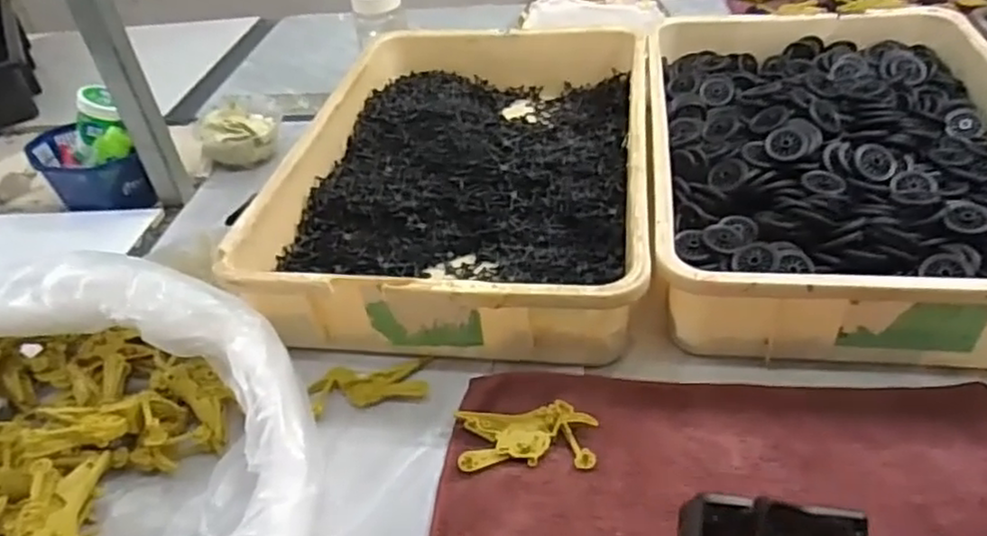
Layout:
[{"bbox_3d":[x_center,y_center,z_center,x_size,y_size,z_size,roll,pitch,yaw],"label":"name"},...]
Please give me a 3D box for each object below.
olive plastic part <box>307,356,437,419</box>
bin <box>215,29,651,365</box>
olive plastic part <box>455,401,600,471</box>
[{"bbox_3d":[-0.101,0.096,0.576,0.095,0.011,0.043,-11,40,-4],"label":"olive plastic part"},{"bbox_3d":[-0.017,-0.113,0.745,0.347,0.091,0.503,1,40,11],"label":"bin"},{"bbox_3d":[0.023,0.125,0.522,0.102,0.008,0.051,-3,40,6],"label":"olive plastic part"}]

